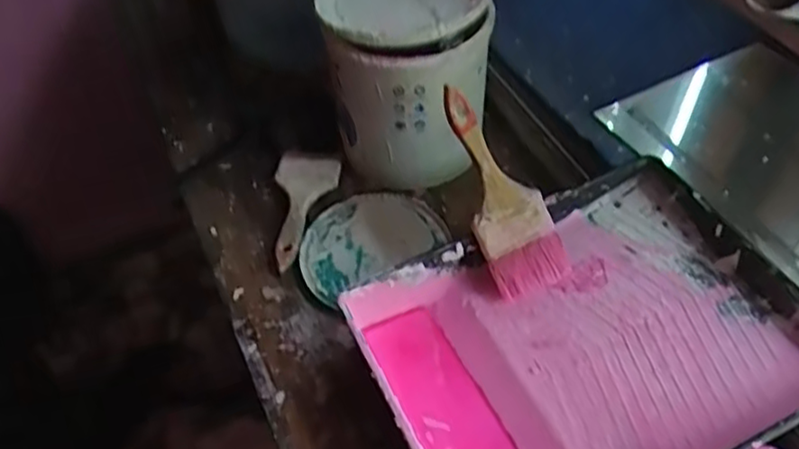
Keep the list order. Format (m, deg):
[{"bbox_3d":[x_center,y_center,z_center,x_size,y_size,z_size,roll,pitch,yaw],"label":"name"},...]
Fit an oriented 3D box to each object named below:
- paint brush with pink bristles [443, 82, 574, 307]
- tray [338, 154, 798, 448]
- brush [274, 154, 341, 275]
[{"bbox_3d":[0.094,-0.033,0.649,0.075,0.016,0.200,-23,90,-15],"label":"paint brush with pink bristles"},{"bbox_3d":[0.163,0.115,0.612,0.357,0.083,0.283,-23,52,-14],"label":"tray"},{"bbox_3d":[-0.111,-0.019,0.784,0.071,0.016,0.165,0,50,4],"label":"brush"}]

